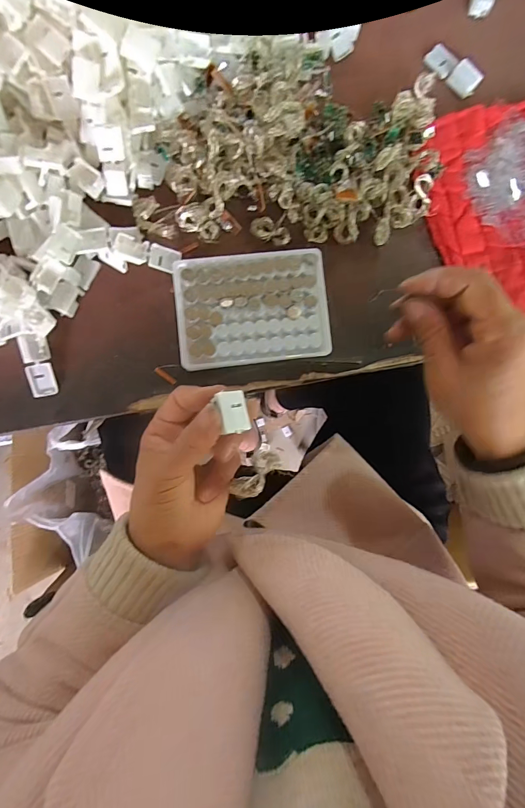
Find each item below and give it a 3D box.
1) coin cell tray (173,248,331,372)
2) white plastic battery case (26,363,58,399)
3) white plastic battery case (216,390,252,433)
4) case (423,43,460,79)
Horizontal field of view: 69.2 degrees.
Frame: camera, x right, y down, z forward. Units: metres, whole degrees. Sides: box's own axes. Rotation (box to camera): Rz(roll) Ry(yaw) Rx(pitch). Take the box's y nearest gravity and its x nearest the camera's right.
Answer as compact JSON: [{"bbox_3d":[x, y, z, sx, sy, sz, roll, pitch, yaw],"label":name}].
[{"bbox_3d":[-0.009,-0.083,0.336,0.129,0.017,0.094,-6,88,-5],"label":"coin cell tray"},{"bbox_3d":[-0.191,-0.021,0.331,0.021,0.010,0.028,-11,88,-5],"label":"white plastic battery case"},{"bbox_3d":[-0.021,0.005,0.248,0.021,0.011,0.025,-10,84,-37],"label":"white plastic battery case"},{"bbox_3d":[0.172,-0.330,0.366,0.020,0.008,0.031,-38,91,-6],"label":"case"}]

